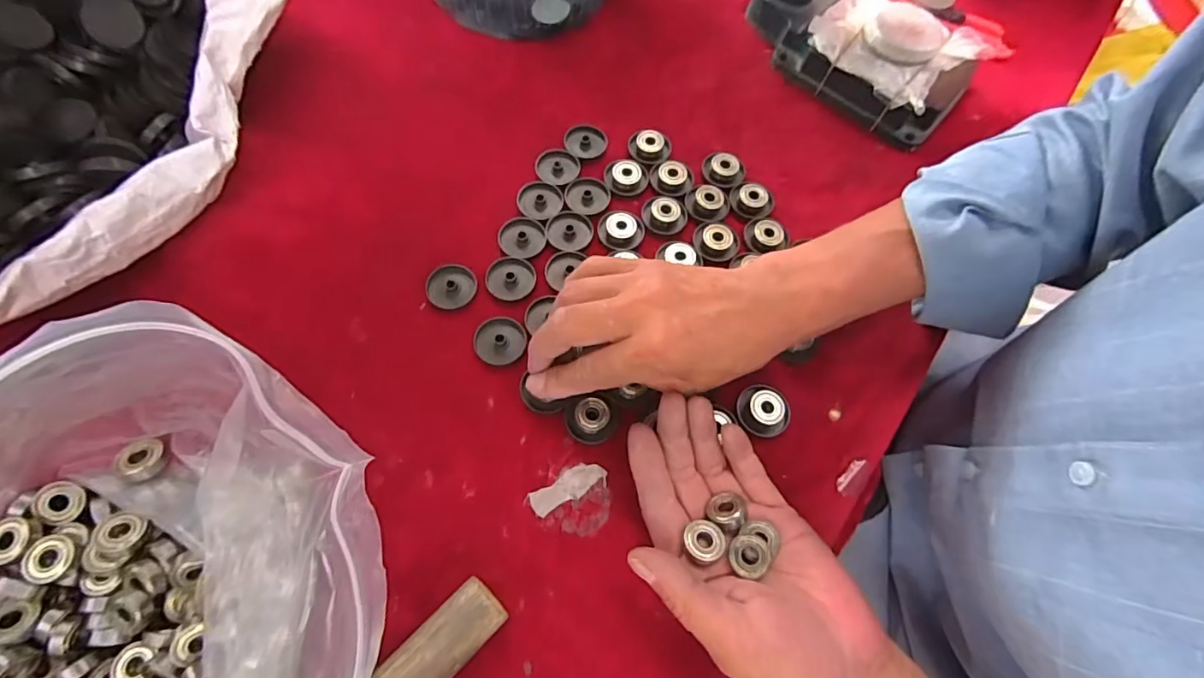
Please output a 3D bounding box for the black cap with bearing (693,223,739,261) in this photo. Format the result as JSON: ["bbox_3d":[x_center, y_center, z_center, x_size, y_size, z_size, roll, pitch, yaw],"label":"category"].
[{"bbox_3d":[0.084,-0.073,0.382,0.032,0.008,0.036,18,67,5],"label":"black cap with bearing"}]

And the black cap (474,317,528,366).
[{"bbox_3d":[-0.067,0.000,0.343,0.033,0.007,0.034,1,66,-3],"label":"black cap"}]

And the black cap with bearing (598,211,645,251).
[{"bbox_3d":[0.014,-0.079,0.379,0.032,0.008,0.032,1,66,-3],"label":"black cap with bearing"}]

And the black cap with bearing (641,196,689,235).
[{"bbox_3d":[0.046,-0.093,0.385,0.033,0.009,0.032,1,66,-3],"label":"black cap with bearing"}]

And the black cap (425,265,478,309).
[{"bbox_3d":[-0.103,-0.036,0.359,0.033,0.008,0.033,1,66,-3],"label":"black cap"}]

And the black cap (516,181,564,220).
[{"bbox_3d":[-0.045,-0.103,0.386,0.033,0.004,0.034,1,66,-3],"label":"black cap"}]

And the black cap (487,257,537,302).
[{"bbox_3d":[-0.063,-0.043,0.361,0.033,0.004,0.033,1,66,-3],"label":"black cap"}]

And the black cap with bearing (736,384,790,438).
[{"bbox_3d":[0.102,0.045,0.335,0.030,0.016,0.034,21,67,6],"label":"black cap with bearing"}]

